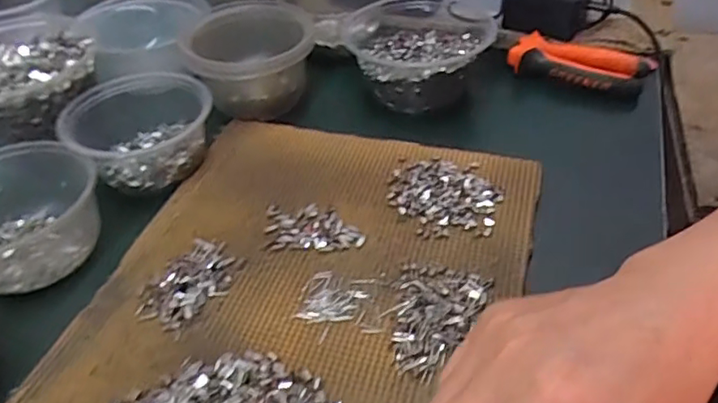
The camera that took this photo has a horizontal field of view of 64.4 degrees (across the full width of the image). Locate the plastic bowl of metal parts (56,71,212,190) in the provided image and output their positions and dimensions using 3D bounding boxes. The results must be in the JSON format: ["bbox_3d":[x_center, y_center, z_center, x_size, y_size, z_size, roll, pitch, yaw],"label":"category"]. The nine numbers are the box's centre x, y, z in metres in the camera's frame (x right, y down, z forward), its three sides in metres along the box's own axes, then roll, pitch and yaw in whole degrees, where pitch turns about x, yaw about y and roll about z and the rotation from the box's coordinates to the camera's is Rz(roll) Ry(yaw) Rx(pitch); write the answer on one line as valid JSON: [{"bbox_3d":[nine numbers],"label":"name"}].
[{"bbox_3d":[-0.177,-0.059,0.467,0.109,0.052,0.115,-12,43,-8],"label":"plastic bowl of metal parts"}]

